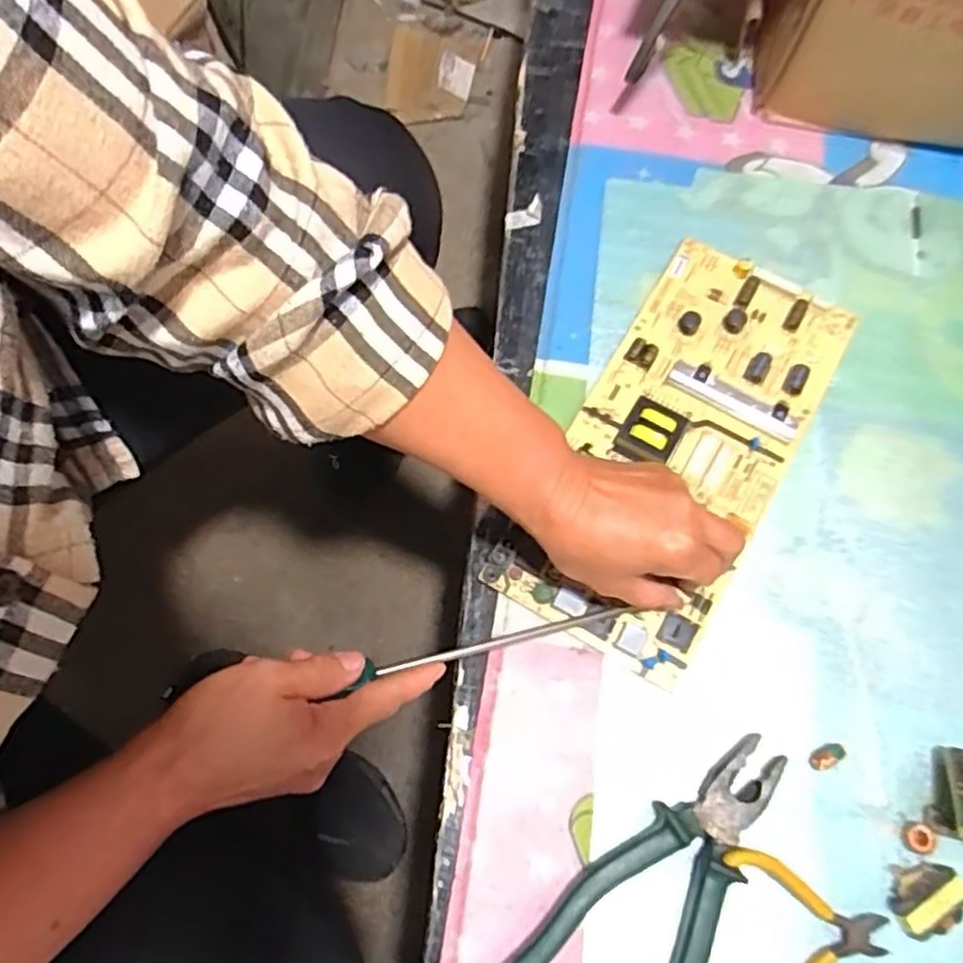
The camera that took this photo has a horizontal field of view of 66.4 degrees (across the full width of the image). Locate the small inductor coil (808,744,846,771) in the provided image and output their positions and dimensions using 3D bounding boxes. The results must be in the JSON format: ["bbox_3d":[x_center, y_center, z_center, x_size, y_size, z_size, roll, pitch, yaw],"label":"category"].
[{"bbox_3d":[0.207,0.165,0.441,0.018,0.016,0.011,-34,73,-13],"label":"small inductor coil"}]

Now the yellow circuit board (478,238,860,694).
[{"bbox_3d":[0.141,-0.031,0.516,0.142,0.015,0.314,28,72,10],"label":"yellow circuit board"}]

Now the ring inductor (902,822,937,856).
[{"bbox_3d":[0.255,0.208,0.428,0.017,0.004,0.017,9,69,2],"label":"ring inductor"}]

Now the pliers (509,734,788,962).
[{"bbox_3d":[0.106,0.229,0.413,0.081,0.025,0.188,42,74,14],"label":"pliers"}]

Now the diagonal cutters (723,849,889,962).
[{"bbox_3d":[0.178,0.249,0.401,0.091,0.023,0.084,2,69,0],"label":"diagonal cutters"}]

